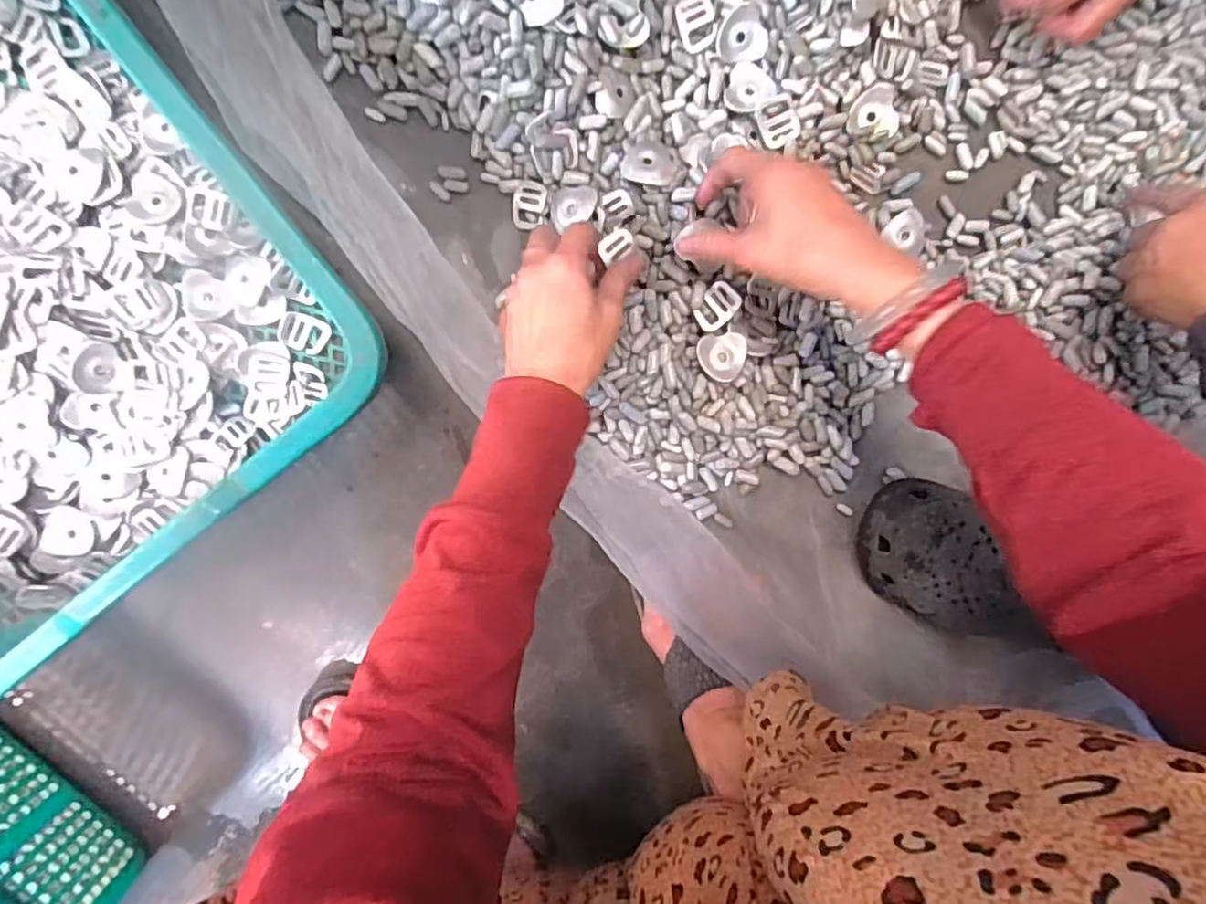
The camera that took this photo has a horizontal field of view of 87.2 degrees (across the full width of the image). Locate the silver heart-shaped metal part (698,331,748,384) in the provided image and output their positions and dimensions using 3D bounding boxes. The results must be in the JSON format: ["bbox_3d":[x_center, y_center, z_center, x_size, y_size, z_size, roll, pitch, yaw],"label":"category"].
[{"bbox_3d":[0.083,-0.067,0.446,0.034,0.013,0.033,-5,98,-4],"label":"silver heart-shaped metal part"}]

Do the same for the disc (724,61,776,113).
[{"bbox_3d":[0.104,-0.256,0.445,0.032,0.008,0.034,-1,98,-4],"label":"disc"}]

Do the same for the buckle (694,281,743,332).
[{"bbox_3d":[0.079,-0.102,0.443,0.024,0.004,0.033,41,104,-3],"label":"buckle"}]

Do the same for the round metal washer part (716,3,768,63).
[{"bbox_3d":[0.096,-0.289,0.438,0.034,0.005,0.034,2,118,4],"label":"round metal washer part"}]

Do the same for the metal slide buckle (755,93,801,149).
[{"bbox_3d":[0.123,-0.233,0.446,0.026,0.004,0.034,-20,101,18],"label":"metal slide buckle"}]

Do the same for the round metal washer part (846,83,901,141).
[{"bbox_3d":[0.194,-0.242,0.449,0.037,0.008,0.033,1,98,-5],"label":"round metal washer part"}]

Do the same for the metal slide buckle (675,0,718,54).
[{"bbox_3d":[0.066,-0.298,0.440,0.025,0.005,0.034,-18,99,-2],"label":"metal slide buckle"}]

